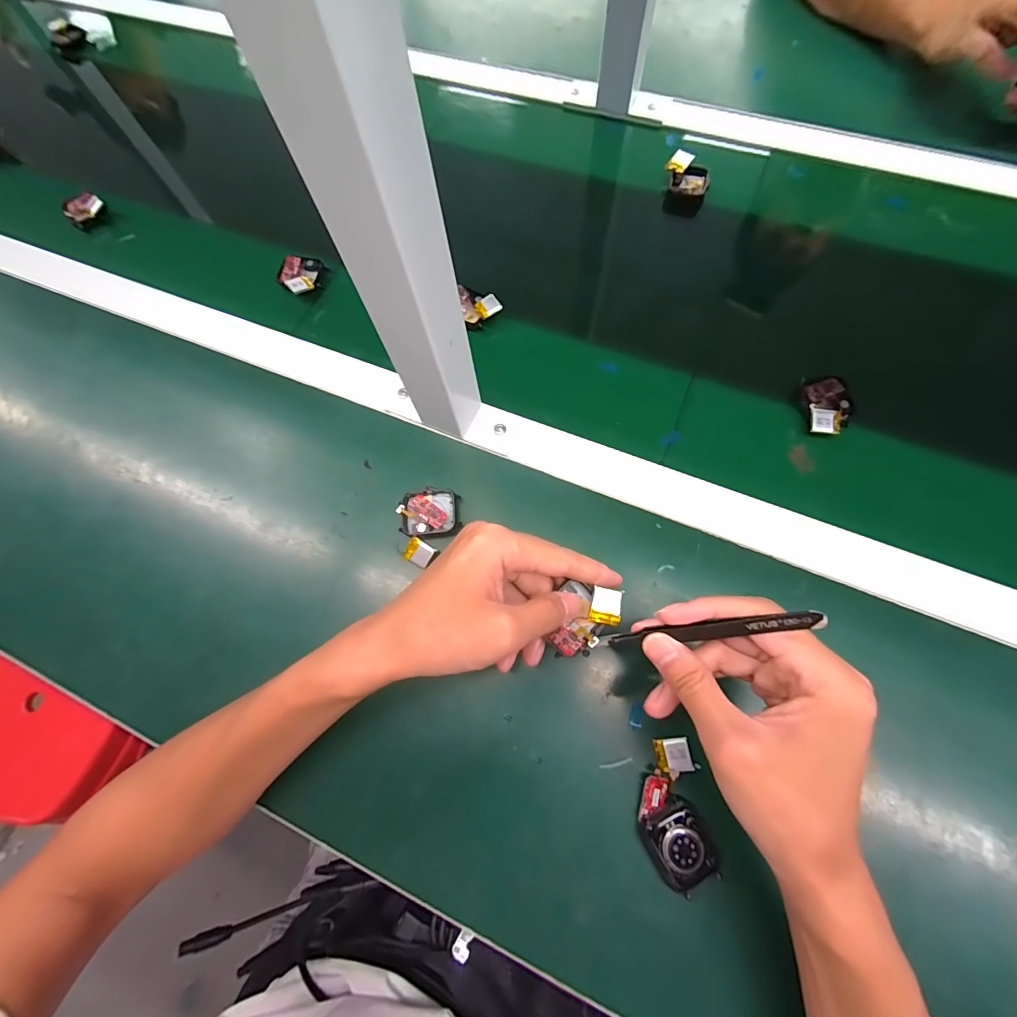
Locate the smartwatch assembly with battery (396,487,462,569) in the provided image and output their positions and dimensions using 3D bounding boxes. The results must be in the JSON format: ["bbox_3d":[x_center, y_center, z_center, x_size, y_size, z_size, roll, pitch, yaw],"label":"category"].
[{"bbox_3d":[-0.063,0.013,0.334,0.045,0.012,0.061,6,71,7],"label":"smartwatch assembly with battery"}]

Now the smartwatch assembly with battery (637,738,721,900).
[{"bbox_3d":[0.104,0.192,0.269,0.042,0.013,0.081,-9,69,2],"label":"smartwatch assembly with battery"}]

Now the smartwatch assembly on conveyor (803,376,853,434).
[{"bbox_3d":[0.263,-0.083,0.354,0.036,0.016,0.052,-1,70,5],"label":"smartwatch assembly on conveyor"}]

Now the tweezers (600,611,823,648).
[{"bbox_3d":[0.101,0.066,0.228,0.112,0.006,0.008,-17,67,32],"label":"tweezers"}]

